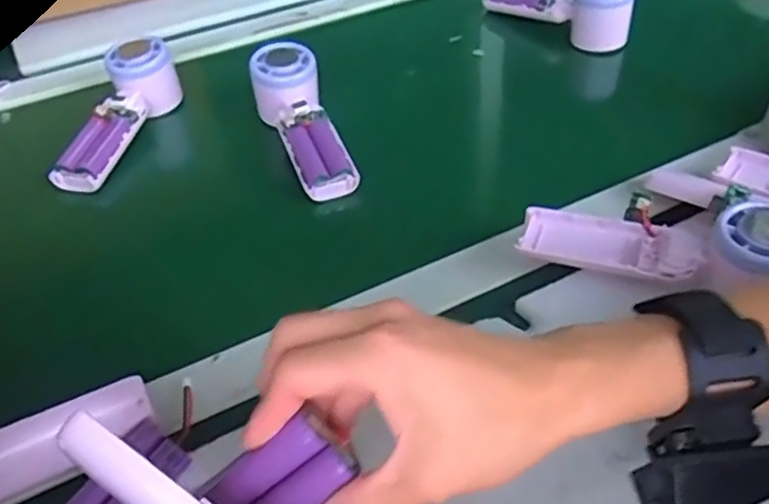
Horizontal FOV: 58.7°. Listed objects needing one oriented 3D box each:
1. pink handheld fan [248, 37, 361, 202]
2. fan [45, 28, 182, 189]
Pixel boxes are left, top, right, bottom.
[{"bbox_3d":[-0.068,-0.105,0.575,0.051,0.043,0.162,-19,63,-13],"label":"pink handheld fan"},{"bbox_3d":[-0.233,-0.117,0.595,0.047,0.057,0.159,9,58,16],"label":"fan"}]

